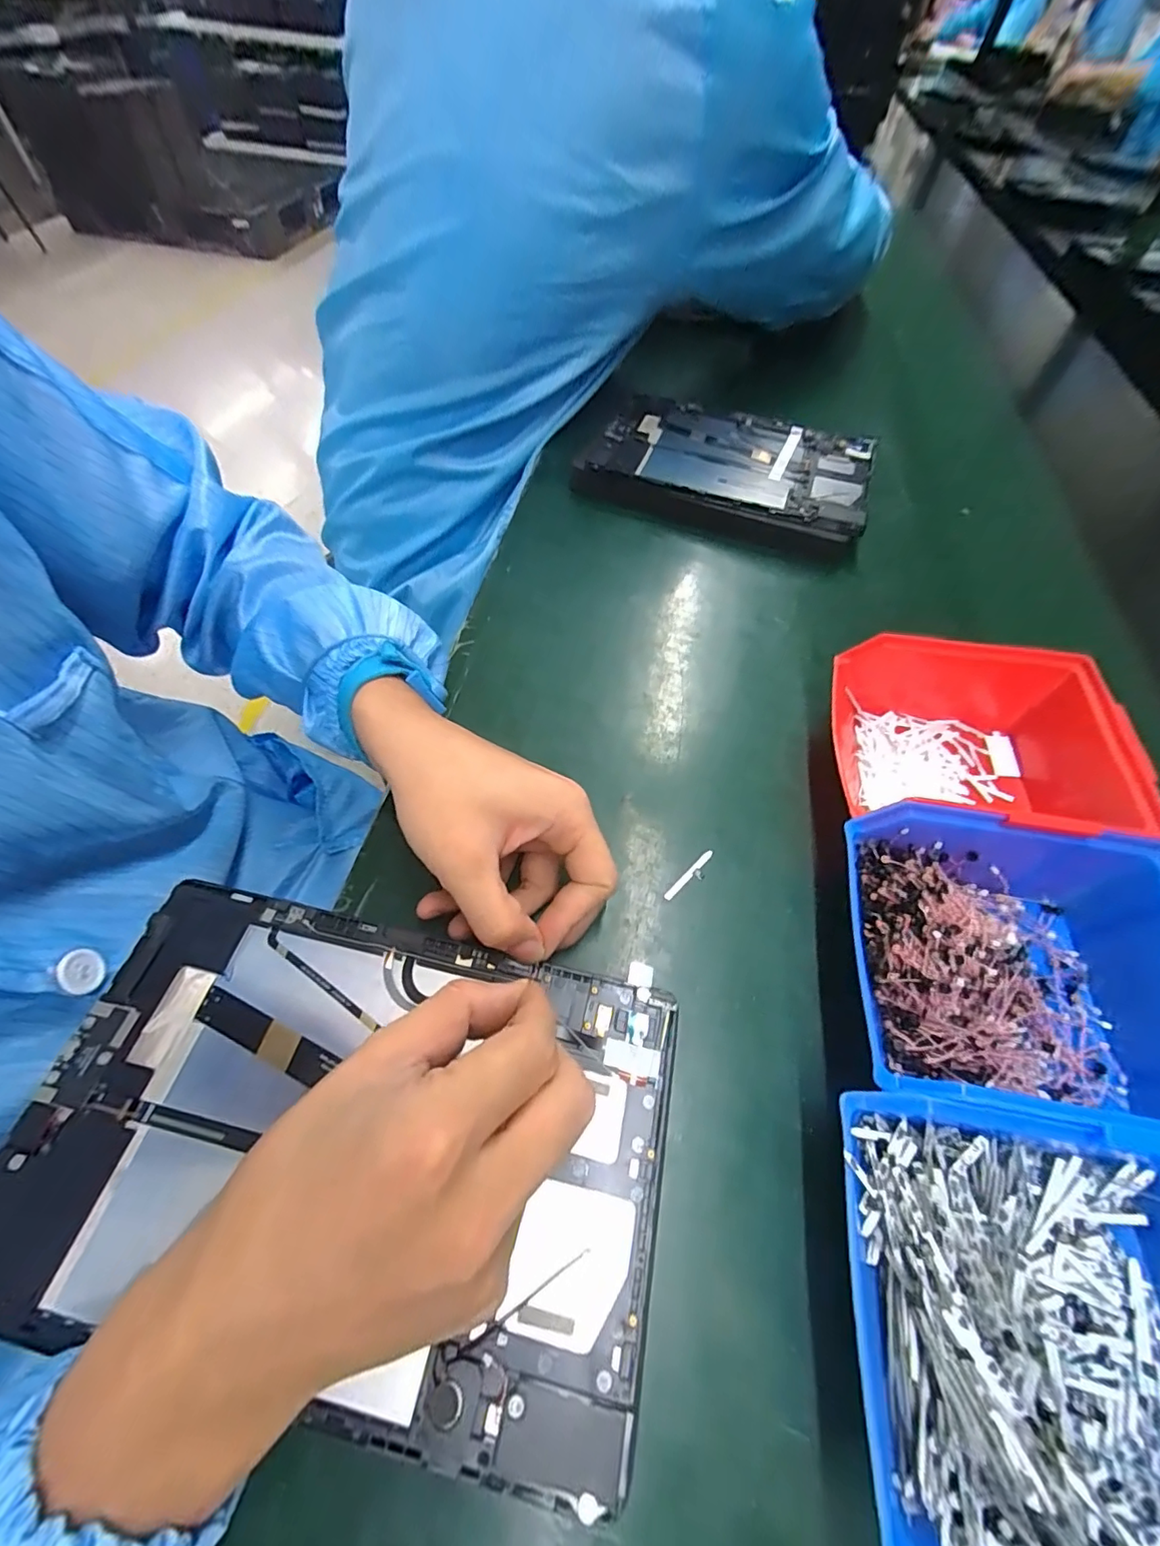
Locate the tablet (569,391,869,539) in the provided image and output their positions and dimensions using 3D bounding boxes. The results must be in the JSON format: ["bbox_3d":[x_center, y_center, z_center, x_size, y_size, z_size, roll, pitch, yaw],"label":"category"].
[{"bbox_3d":[0.135,-0.284,0.486,0.247,0.034,0.140,22,60,10],"label":"tablet"}]

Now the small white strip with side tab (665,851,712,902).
[{"bbox_3d":[0.062,0.057,0.287,0.039,0.004,0.008,-38,68,-23],"label":"small white strip with side tab"}]

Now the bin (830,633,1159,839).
[{"bbox_3d":[0.220,-0.010,0.298,0.139,0.065,0.125,8,58,3],"label":"bin"}]

